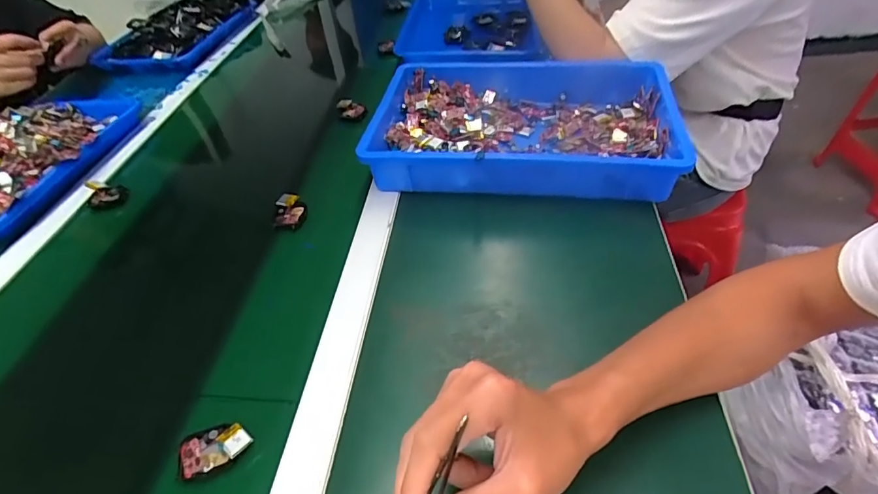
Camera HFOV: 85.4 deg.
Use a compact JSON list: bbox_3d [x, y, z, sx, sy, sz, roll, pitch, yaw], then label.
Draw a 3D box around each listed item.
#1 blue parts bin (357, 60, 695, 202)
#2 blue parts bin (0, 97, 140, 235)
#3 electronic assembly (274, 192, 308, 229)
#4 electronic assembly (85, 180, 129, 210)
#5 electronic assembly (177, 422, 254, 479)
[{"bbox_3d":[0.100,-0.168,0.633,0.382,0.063,0.265,6,47,11],"label":"blue parts bin"},{"bbox_3d":[-0.631,-0.141,0.699,0.246,0.059,0.342,3,46,8],"label":"blue parts bin"},{"bbox_3d":[-0.184,-0.046,0.583,0.041,0.021,0.047,-19,47,-13],"label":"electronic assembly"},{"bbox_3d":[-0.461,-0.076,0.657,0.047,0.021,0.053,-35,52,-26],"label":"electronic assembly"},{"bbox_3d":[-0.177,0.159,0.380,0.056,0.015,0.039,-14,46,-8],"label":"electronic assembly"}]

